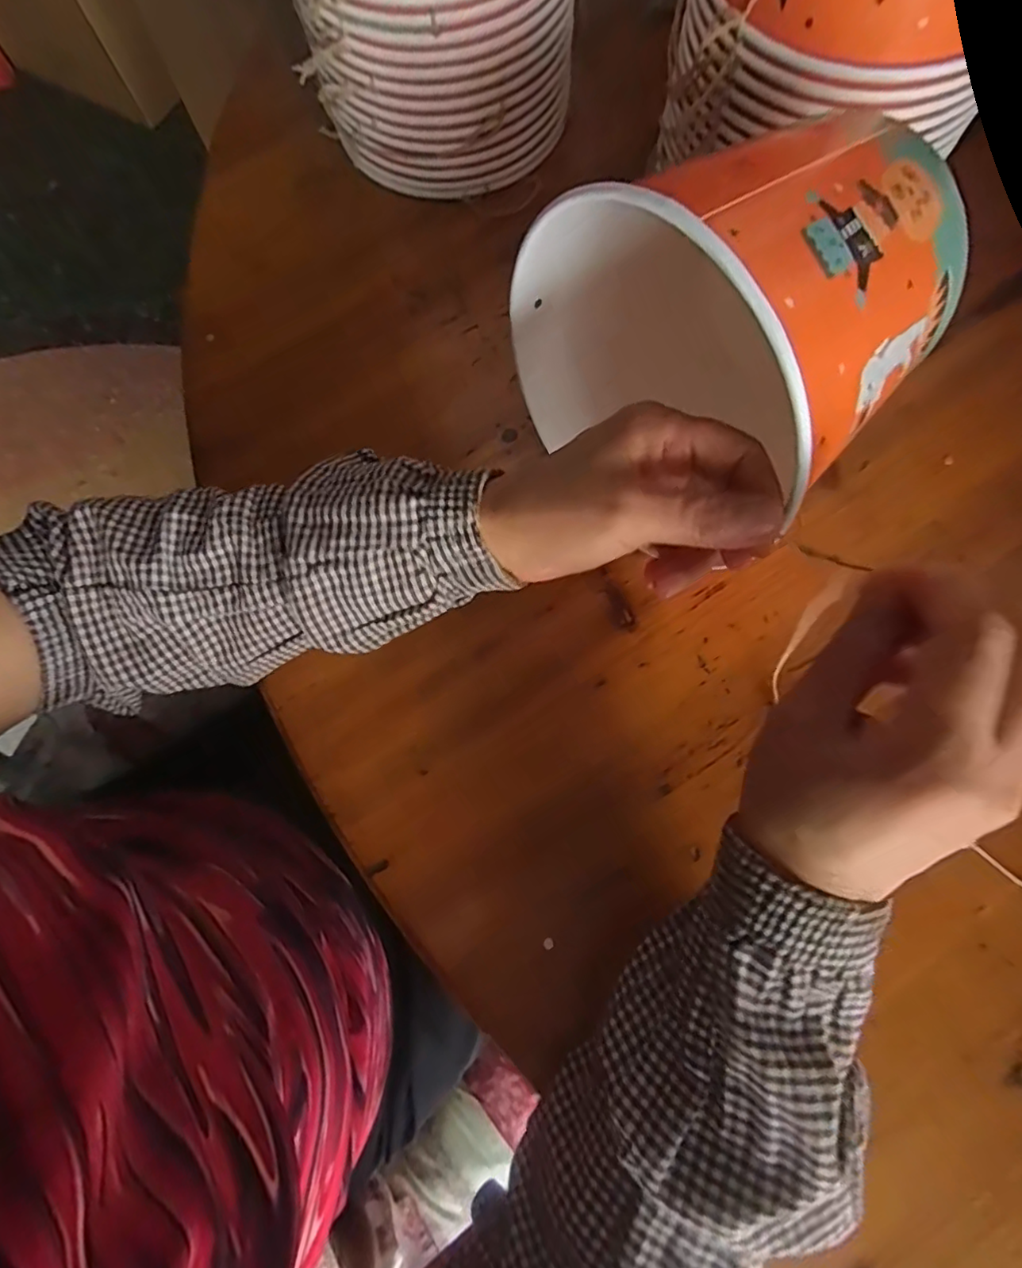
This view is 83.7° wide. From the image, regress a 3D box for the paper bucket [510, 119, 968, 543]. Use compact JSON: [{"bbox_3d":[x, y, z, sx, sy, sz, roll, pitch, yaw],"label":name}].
[{"bbox_3d":[0.101,-0.143,0.262,0.130,0.145,0.149,-42,78,-8],"label":"paper bucket"}]

